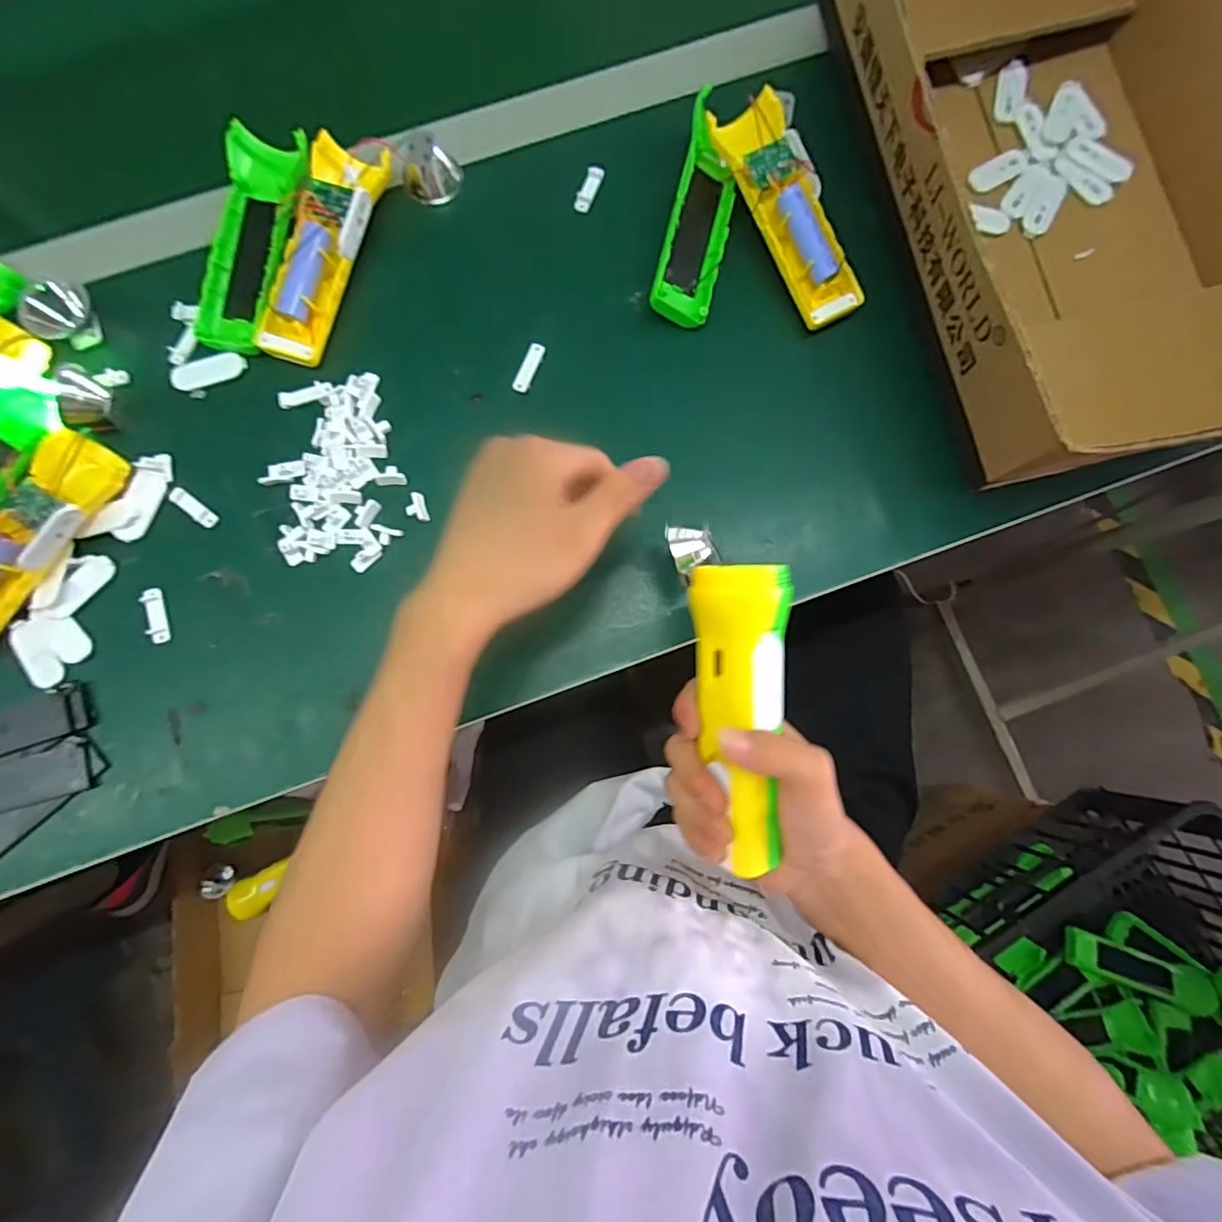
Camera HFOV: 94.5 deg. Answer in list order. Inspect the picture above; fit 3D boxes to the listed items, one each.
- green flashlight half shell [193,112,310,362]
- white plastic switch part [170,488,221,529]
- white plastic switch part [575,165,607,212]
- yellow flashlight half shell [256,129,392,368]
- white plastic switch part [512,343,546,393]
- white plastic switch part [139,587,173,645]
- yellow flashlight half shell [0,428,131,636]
[{"bbox_3d":[-0.251,-0.262,0.401,0.054,0.026,0.157,7,81,1],"label":"green flashlight half shell"},{"bbox_3d":[-0.284,-0.070,0.385,0.036,0.006,0.011,37,83,5],"label":"white plastic switch part"},{"bbox_3d":[-0.016,-0.315,0.422,0.013,0.005,0.036,21,82,3],"label":"white plastic switch part"},{"bbox_3d":[-0.202,-0.251,0.397,0.050,0.032,0.159,14,82,2],"label":"yellow flashlight half shell"},{"bbox_3d":[-0.058,-0.171,0.400,0.012,0.010,0.038,21,82,3],"label":"white plastic switch part"},{"bbox_3d":[-0.301,0.003,0.373,0.010,0.006,0.038,-18,82,-3],"label":"white plastic switch part"},{"bbox_3d":[-0.381,-0.040,0.365,0.045,0.030,0.161,33,83,4],"label":"yellow flashlight half shell"}]

